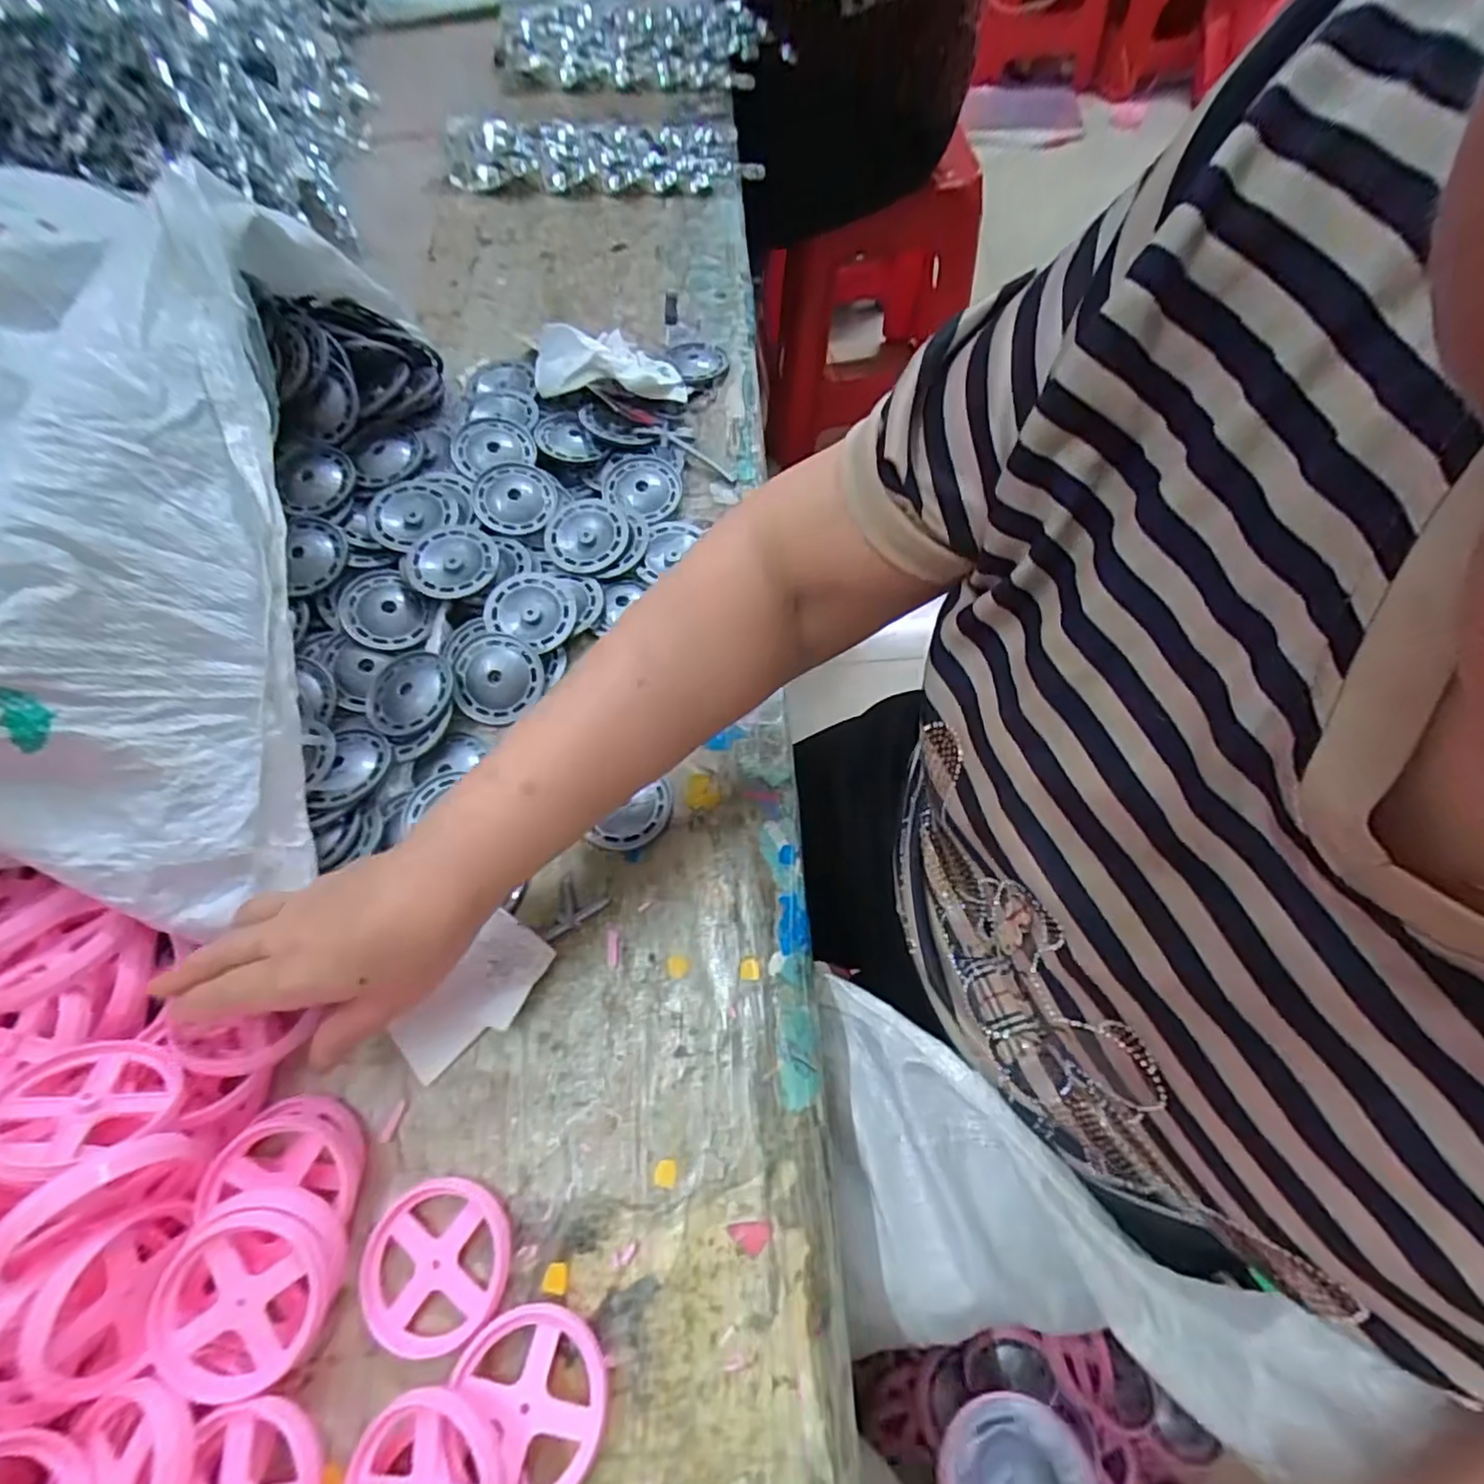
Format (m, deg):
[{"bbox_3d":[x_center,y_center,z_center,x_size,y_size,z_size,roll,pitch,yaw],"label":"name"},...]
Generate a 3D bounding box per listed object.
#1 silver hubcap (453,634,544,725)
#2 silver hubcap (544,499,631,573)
[{"bbox_3d":[-0.153,-0.039,0.418,0.051,0.006,0.054,0,92,-7],"label":"silver hubcap"},{"bbox_3d":[-0.106,-0.143,0.457,0.056,0.007,0.053,-20,65,-6],"label":"silver hubcap"}]

